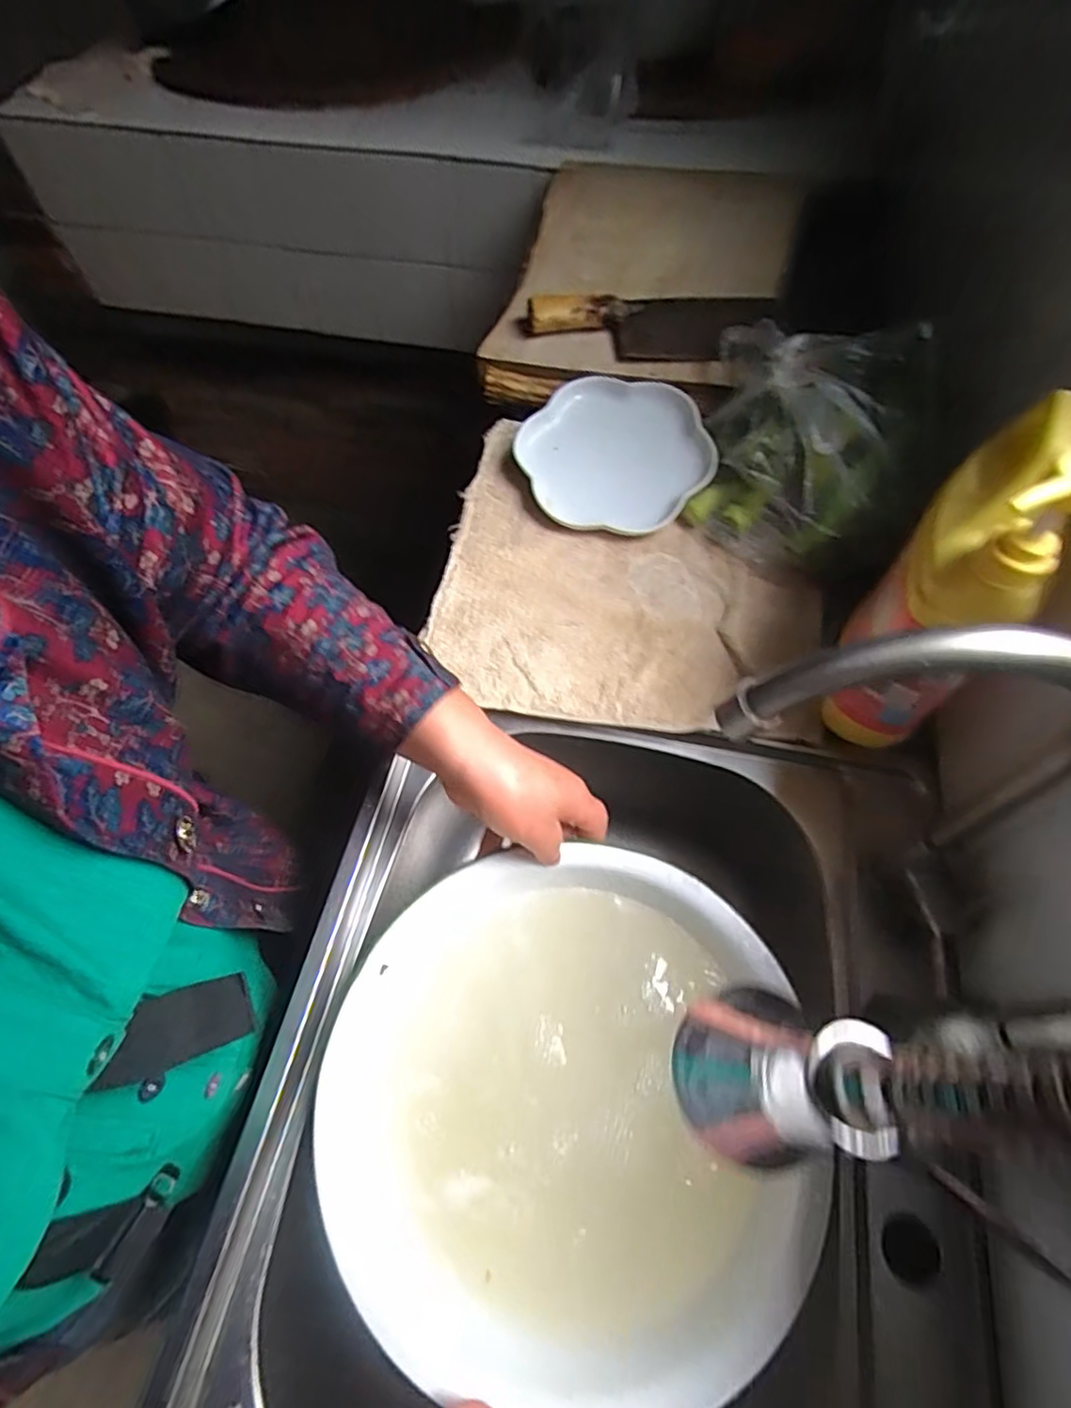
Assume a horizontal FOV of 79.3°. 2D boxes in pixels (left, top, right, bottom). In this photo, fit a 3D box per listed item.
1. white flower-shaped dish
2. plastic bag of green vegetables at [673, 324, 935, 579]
[{"bbox_3d":[0.076,-0.245,0.627,0.177,0.019,0.186,-1,65,2],"label":"white flower-shaped dish"},{"bbox_3d":[0.240,-0.254,0.581,0.177,0.110,0.246,19,62,10],"label":"plastic bag of green vegetables"}]

